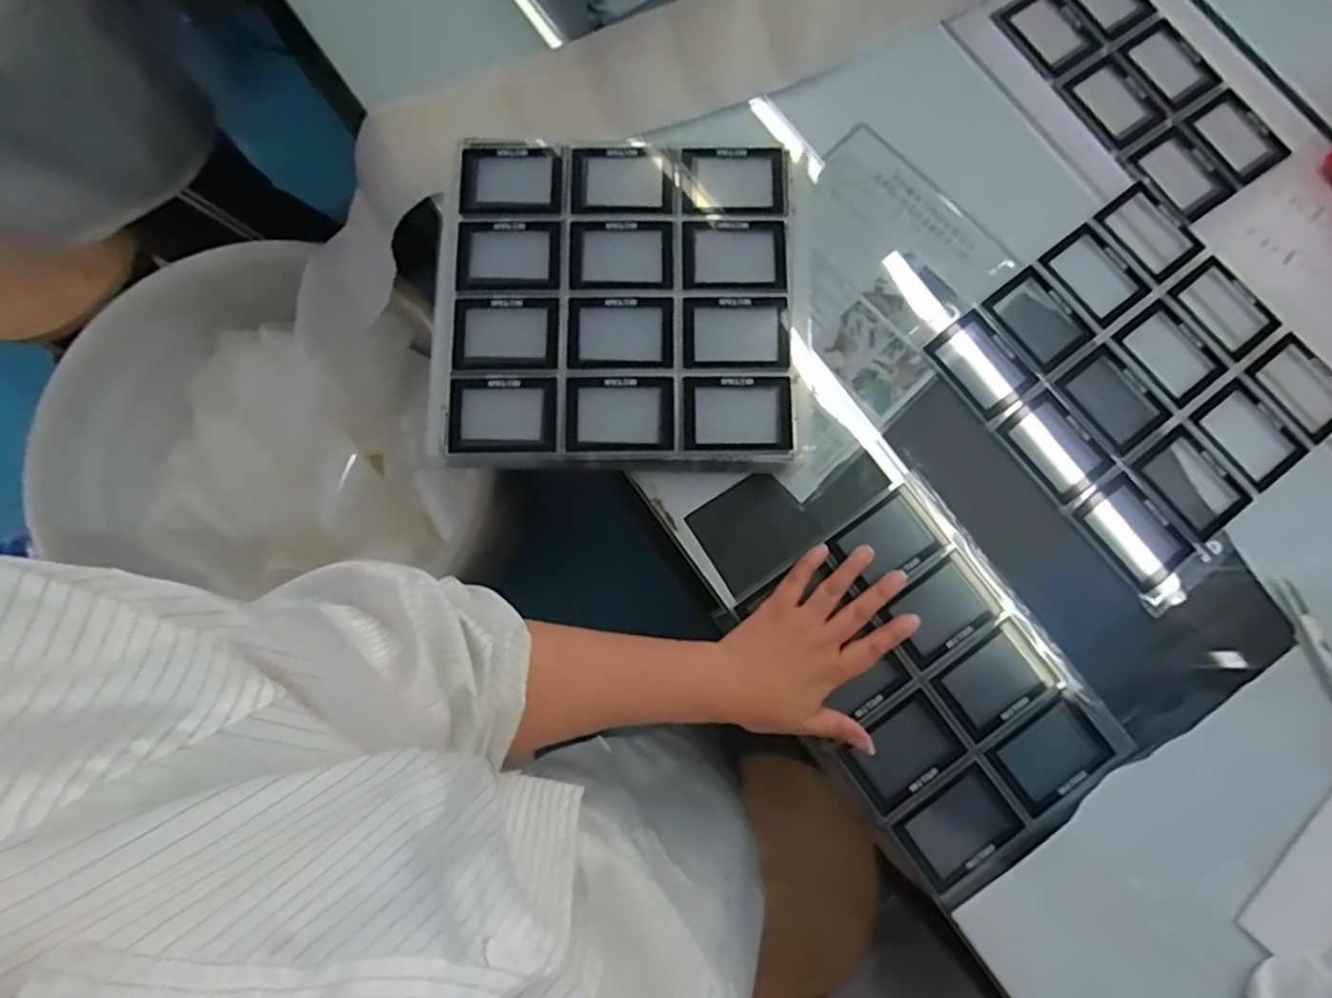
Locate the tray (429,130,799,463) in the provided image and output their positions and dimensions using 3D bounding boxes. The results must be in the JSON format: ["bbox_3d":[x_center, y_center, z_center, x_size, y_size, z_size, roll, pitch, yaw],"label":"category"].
[{"bbox_3d":[-0.040,-0.164,0.561,0.280,0.025,0.269,0,79,0],"label":"tray"}]

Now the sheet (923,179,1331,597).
[{"bbox_3d":[0.413,-0.107,0.592,0.257,0.006,0.266,-37,81,-6],"label":"sheet"}]

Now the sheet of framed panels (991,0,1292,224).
[{"bbox_3d":[0.447,-0.391,0.643,0.133,0.007,0.264,-36,83,-3],"label":"sheet of framed panels"}]

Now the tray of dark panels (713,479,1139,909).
[{"bbox_3d":[0.208,0.148,0.547,0.189,0.010,0.271,-37,81,-6],"label":"tray of dark panels"}]

